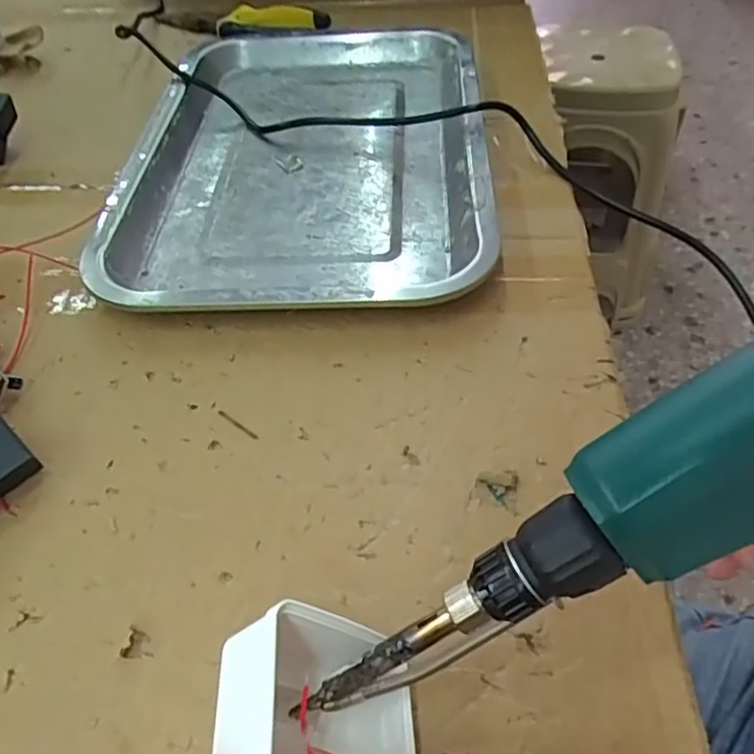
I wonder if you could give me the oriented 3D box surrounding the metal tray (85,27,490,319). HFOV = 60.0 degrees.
[{"bbox_3d":[-0.041,-0.144,0.404,0.207,0.022,0.303,0,49,3],"label":"metal tray"}]

